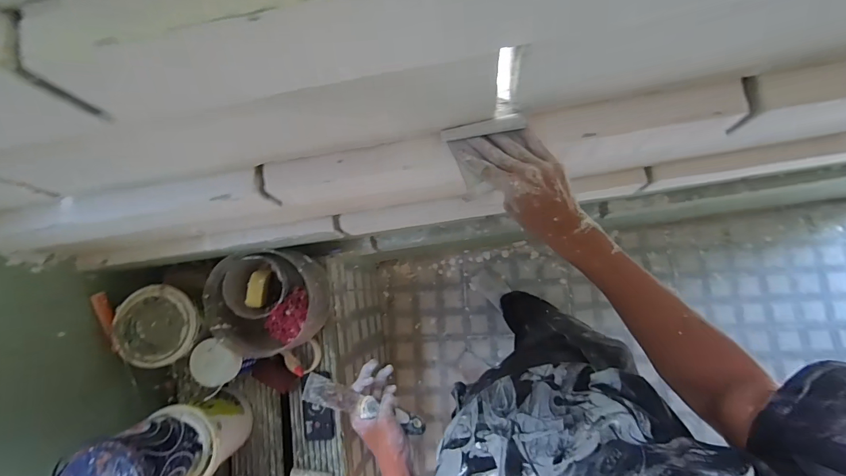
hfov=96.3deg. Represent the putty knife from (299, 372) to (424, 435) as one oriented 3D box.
[{"bbox_3d":[-0.083,0.249,0.553,0.191,0.036,0.019,28,131,-16],"label":"putty knife"}]

